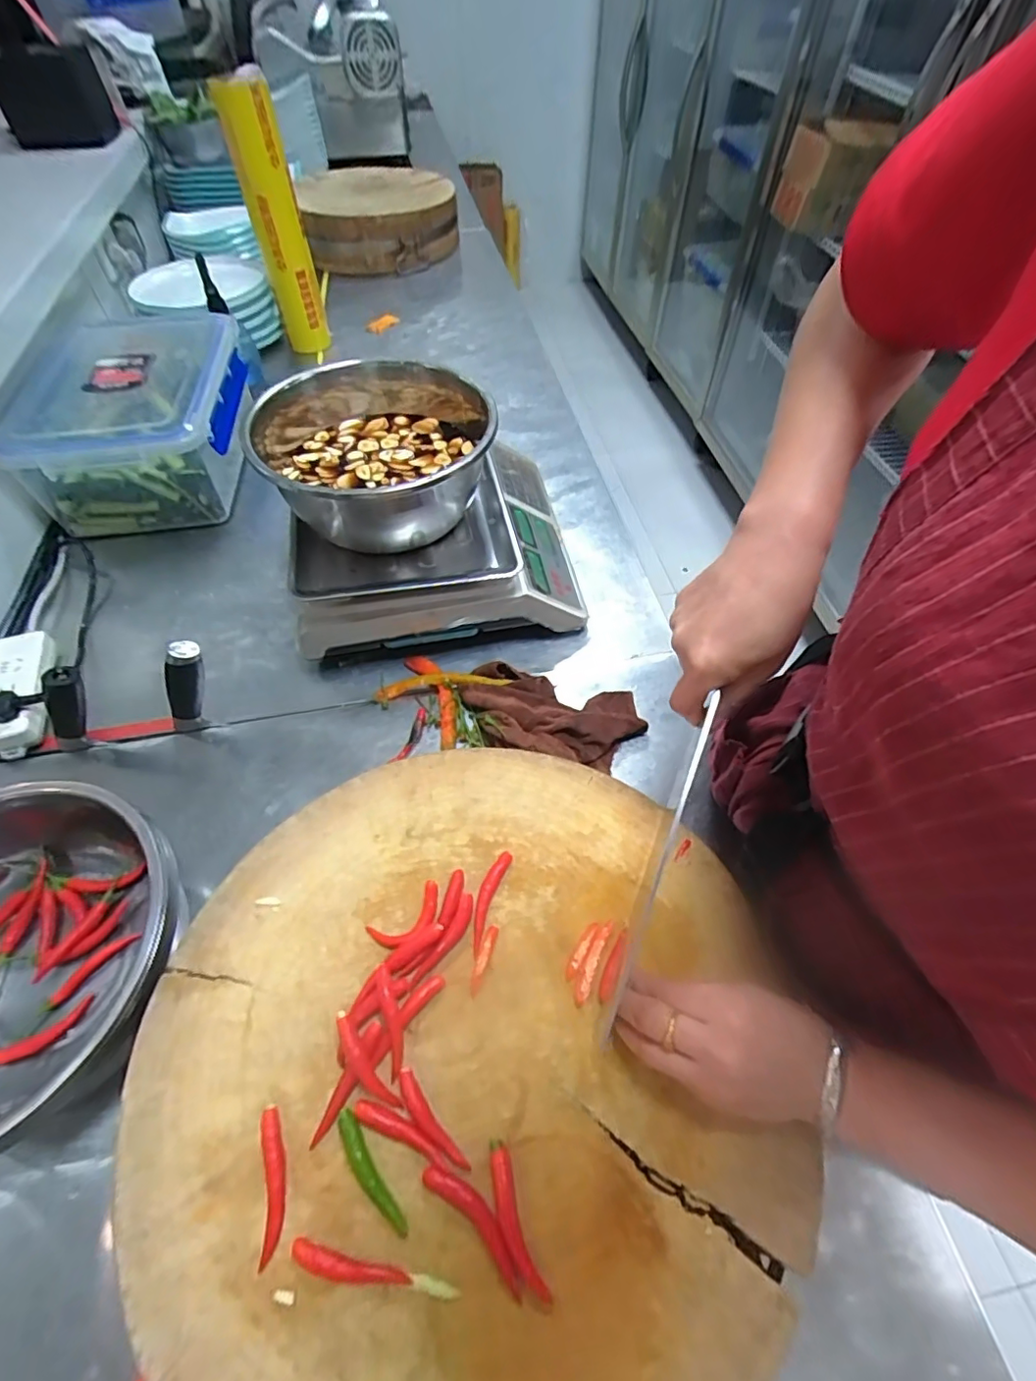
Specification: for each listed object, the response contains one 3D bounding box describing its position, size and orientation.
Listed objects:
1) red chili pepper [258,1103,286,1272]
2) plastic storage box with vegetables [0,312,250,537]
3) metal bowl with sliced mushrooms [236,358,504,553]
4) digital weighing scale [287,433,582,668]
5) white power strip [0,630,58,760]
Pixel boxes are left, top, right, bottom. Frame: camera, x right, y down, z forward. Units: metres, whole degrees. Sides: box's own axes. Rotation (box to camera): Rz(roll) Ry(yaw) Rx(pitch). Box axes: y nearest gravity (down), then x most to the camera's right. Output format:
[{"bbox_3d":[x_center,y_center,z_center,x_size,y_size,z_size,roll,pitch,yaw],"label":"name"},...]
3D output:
[{"bbox_3d":[-0.136,0.271,0.313,0.012,0.007,0.067,-12,57,-8],"label":"red chili pepper"},{"bbox_3d":[-0.543,-0.401,0.836,0.264,0.142,0.362,-10,57,-7],"label":"plastic storage box with vegetables"},{"bbox_3d":[-0.155,-0.269,0.620,0.243,0.102,0.297,-12,57,-8],"label":"metal bowl with sliced mushrooms"},{"bbox_3d":[-0.100,-0.203,0.704,0.323,0.122,0.316,-9,56,-6],"label":"digital weighing scale"},{"bbox_3d":[-0.549,0.001,0.618,0.068,0.035,0.151,-22,59,-14],"label":"white power strip"}]

